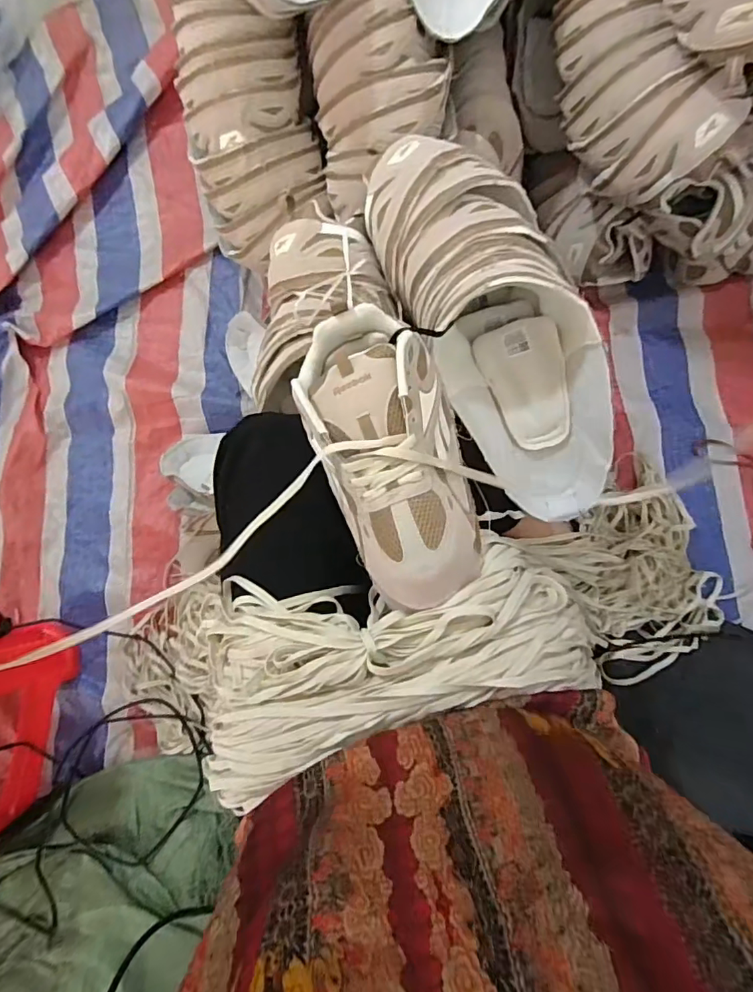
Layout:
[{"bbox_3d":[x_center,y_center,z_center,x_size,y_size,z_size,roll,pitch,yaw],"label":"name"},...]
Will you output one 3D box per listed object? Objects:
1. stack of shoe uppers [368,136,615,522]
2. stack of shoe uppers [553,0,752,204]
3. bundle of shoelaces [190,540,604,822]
[{"bbox_3d":[0.129,-0.173,0.520,0.167,0.136,0.412,-30,97,-2],"label":"stack of shoe uppers"},{"bbox_3d":[0.298,-0.516,0.600,0.143,0.115,0.328,-10,80,2],"label":"stack of shoe uppers"},{"bbox_3d":[0.013,0.143,0.442,0.337,0.082,0.179,-10,80,2],"label":"bundle of shoelaces"}]

